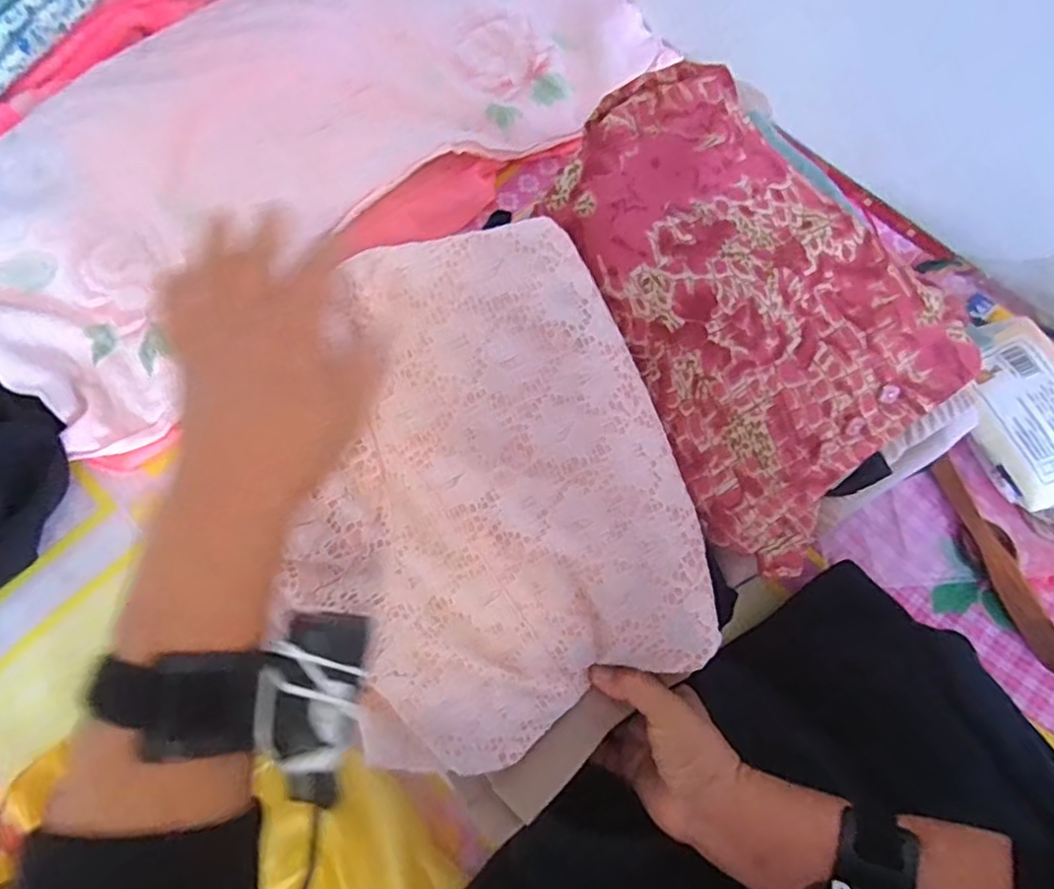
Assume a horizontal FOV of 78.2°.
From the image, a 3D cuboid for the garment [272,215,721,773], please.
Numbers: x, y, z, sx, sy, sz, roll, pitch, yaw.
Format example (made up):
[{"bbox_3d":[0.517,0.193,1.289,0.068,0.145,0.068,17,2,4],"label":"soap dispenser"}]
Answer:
[{"bbox_3d":[-0.028,0.025,0.371,0.216,0.028,0.279,-22,86,-2],"label":"garment"}]

